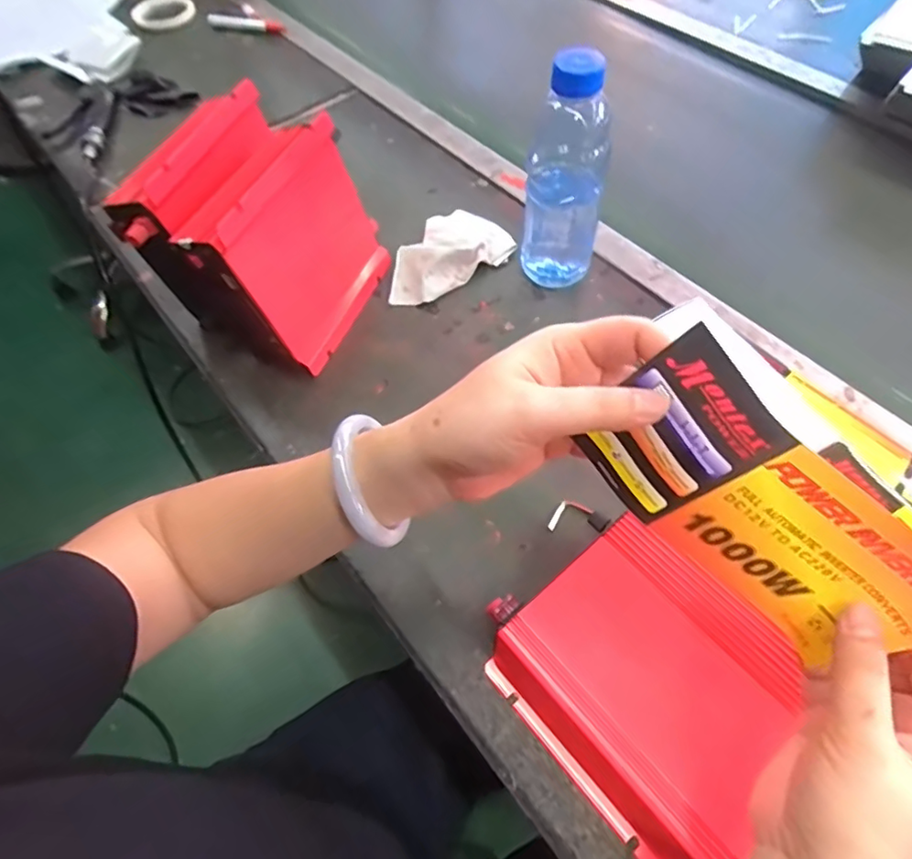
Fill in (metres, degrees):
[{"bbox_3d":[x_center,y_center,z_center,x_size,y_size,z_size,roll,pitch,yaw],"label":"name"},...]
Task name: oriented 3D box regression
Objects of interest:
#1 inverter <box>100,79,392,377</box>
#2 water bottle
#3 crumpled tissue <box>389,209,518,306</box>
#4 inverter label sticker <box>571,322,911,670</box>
[{"bbox_3d":[-0.178,-0.185,0.549,0.155,0.168,0.184,20,61,15],"label":"inverter"},{"bbox_3d":[0.102,-0.236,0.538,0.068,0.211,0.057,3,58,5],"label":"water bottle"},{"bbox_3d":[-0.018,-0.201,0.642,0.154,0.021,0.101,-31,62,-16],"label":"crumpled tissue"},{"bbox_3d":[0.129,0.038,0.248,0.155,0.077,0.016,43,44,-2],"label":"inverter label sticker"}]

